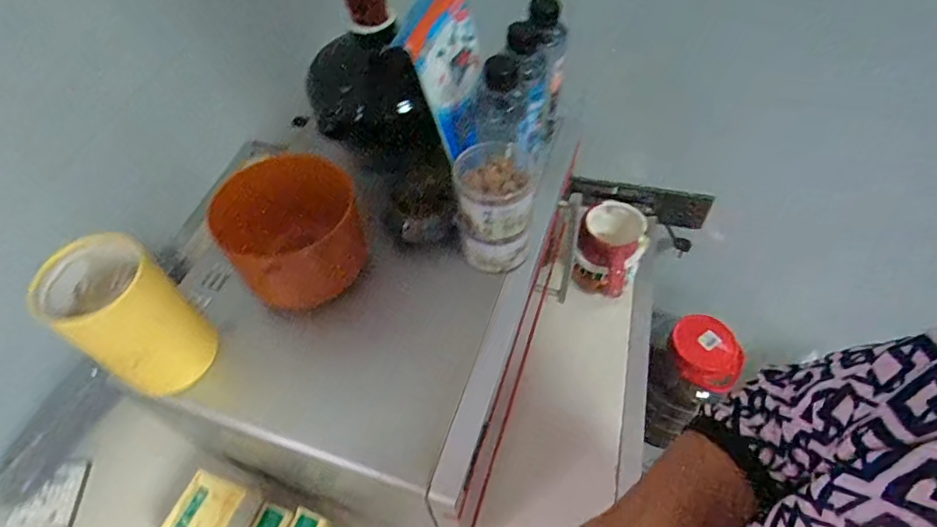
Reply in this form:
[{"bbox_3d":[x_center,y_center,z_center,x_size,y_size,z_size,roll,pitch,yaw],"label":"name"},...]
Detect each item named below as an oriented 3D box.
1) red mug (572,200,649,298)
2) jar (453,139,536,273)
[{"bbox_3d":[0.221,-0.023,0.844,0.106,0.101,0.112,12,53,6],"label":"red mug"},{"bbox_3d":[0.023,-0.050,0.526,0.074,0.115,0.075,1,53,-2],"label":"jar"}]

